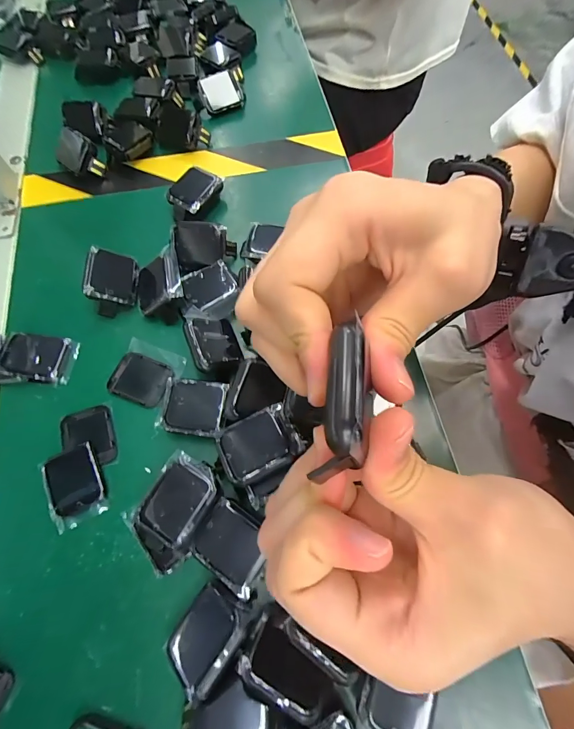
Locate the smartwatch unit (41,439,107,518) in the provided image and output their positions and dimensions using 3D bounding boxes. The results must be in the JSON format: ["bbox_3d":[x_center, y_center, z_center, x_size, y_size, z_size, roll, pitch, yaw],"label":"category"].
[{"bbox_3d":[-0.133,0.073,0.219,0.030,0.008,0.038,-26,70,-10],"label":"smartwatch unit"}]

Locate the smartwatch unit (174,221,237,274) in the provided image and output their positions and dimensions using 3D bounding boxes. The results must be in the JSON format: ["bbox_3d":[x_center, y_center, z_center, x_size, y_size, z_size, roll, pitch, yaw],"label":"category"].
[{"bbox_3d":[-0.065,-0.094,0.275,0.045,0.007,0.037,-5,105,-3],"label":"smartwatch unit"}]

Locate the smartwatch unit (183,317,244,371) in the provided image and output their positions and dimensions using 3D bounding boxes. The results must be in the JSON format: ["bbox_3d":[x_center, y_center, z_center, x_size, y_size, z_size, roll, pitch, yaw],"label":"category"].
[{"bbox_3d":[-0.051,-0.016,0.242,0.033,0.007,0.036,-10,69,-36],"label":"smartwatch unit"}]

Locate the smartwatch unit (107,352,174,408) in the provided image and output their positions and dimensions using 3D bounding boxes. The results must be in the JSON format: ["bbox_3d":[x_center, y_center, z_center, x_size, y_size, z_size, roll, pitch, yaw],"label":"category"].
[{"bbox_3d":[-0.105,0.010,0.247,0.040,0.004,0.033,18,69,8],"label":"smartwatch unit"}]

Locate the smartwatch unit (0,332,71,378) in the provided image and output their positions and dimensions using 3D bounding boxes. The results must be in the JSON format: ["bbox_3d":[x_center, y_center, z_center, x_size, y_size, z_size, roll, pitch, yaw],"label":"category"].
[{"bbox_3d":[-0.180,-0.006,0.246,0.039,0.006,0.035,6,59,-15],"label":"smartwatch unit"}]

